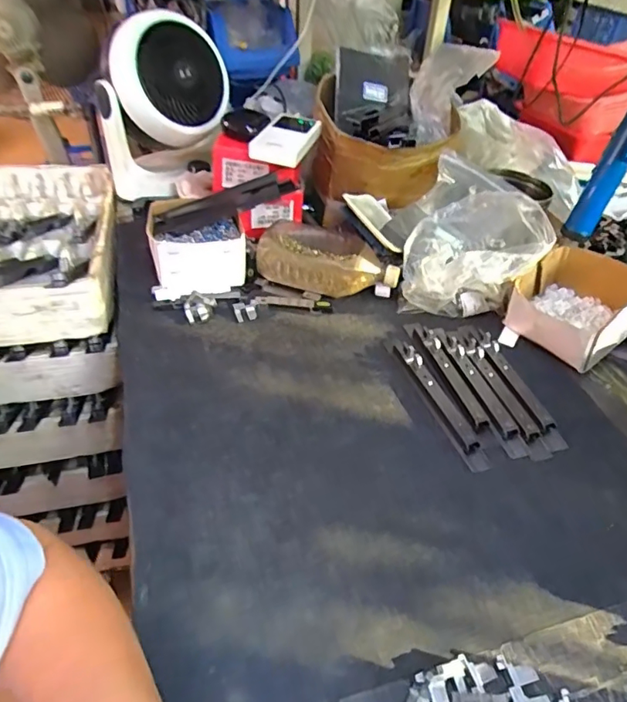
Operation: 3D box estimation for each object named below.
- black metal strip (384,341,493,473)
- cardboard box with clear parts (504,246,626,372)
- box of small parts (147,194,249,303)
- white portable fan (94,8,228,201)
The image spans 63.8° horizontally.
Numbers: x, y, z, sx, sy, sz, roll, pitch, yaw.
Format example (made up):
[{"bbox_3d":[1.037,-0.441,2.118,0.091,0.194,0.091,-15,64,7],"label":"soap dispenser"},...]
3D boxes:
[{"bbox_3d":[0.138,0.047,0.586,0.025,0.019,0.215,-9,42,-17],"label":"black metal strip"},{"bbox_3d":[0.355,-0.061,0.681,0.157,0.088,0.137,-27,50,-33],"label":"cardboard box with clear parts"},{"bbox_3d":[-0.173,-0.156,0.745,0.132,0.073,0.157,-6,42,-14],"label":"box of small parts"},{"bbox_3d":[-0.263,-0.418,0.889,0.171,0.269,0.167,14,42,13],"label":"white portable fan"}]

